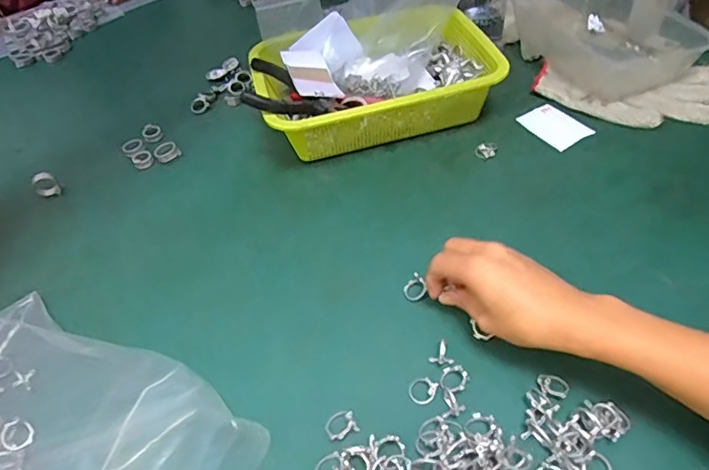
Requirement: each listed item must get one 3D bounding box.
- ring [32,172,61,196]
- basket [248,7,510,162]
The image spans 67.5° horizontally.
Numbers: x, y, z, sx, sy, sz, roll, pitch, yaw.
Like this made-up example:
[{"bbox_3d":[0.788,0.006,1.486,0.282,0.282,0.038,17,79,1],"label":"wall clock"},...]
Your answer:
[{"bbox_3d":[-0.348,-0.057,0.599,0.024,0.025,0.018,-34,52,-23],"label":"ring"},{"bbox_3d":[0.019,-0.179,0.622,0.272,0.079,0.186,-15,47,-7],"label":"basket"}]

